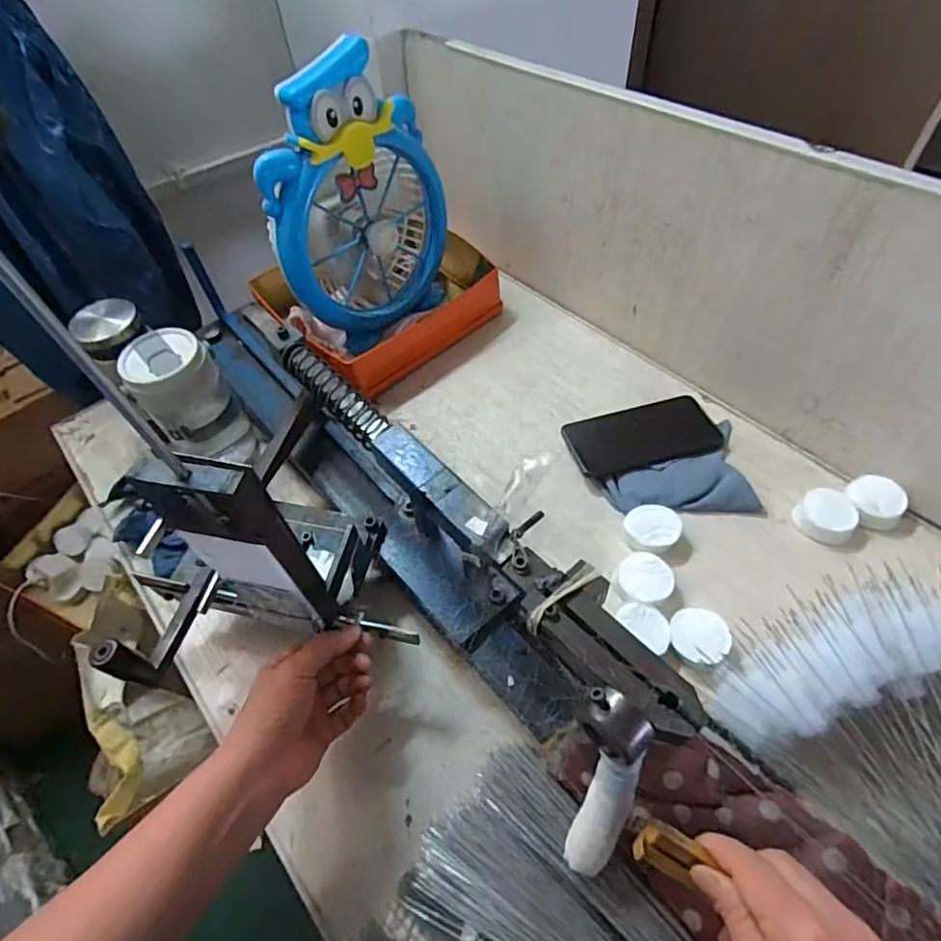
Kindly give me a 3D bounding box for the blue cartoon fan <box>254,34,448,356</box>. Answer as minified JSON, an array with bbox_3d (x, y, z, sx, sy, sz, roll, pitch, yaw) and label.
[{"bbox_3d":[-0.134,-0.305,0.642,0.214,0.289,0.105,-38,53,-24],"label":"blue cartoon fan"}]

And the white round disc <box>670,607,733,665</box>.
[{"bbox_3d":[0.190,0.140,0.463,0.045,0.025,0.047,-2,55,3],"label":"white round disc"}]

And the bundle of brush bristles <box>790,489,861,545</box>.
[{"bbox_3d":[0.336,0.044,0.521,0.056,0.021,0.049,-40,61,-22],"label":"bundle of brush bristles"}]

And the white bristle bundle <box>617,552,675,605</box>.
[{"bbox_3d":[0.156,0.099,0.493,0.045,0.018,0.048,12,57,12],"label":"white bristle bundle"}]

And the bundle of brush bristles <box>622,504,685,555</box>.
[{"bbox_3d":[0.171,0.057,0.524,0.048,0.023,0.045,-2,55,3],"label":"bundle of brush bristles"}]

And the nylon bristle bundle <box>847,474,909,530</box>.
[{"bbox_3d":[0.383,0.029,0.525,0.051,0.021,0.056,-2,55,3],"label":"nylon bristle bundle"}]

